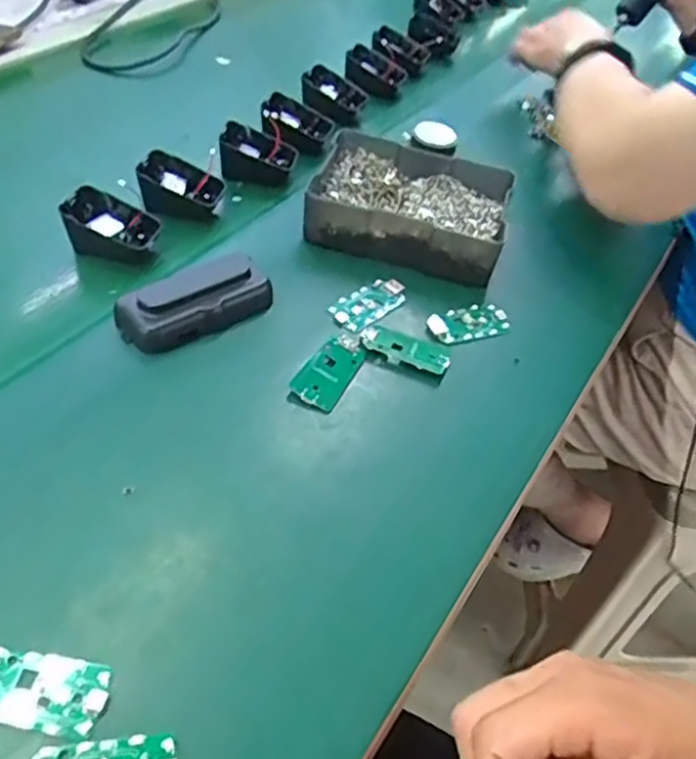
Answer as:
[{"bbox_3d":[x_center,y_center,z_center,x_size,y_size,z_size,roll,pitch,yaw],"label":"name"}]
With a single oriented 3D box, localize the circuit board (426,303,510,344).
[{"bbox_3d":[0.092,-0.045,0.507,0.066,0.011,0.033,-17,50,-20],"label":"circuit board"}]

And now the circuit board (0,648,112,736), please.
[{"bbox_3d":[-0.142,0.138,0.303,0.062,0.006,0.031,9,46,4],"label":"circuit board"}]

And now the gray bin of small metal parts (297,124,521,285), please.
[{"bbox_3d":[0.054,-0.147,0.567,0.158,0.042,0.124,12,46,7],"label":"gray bin of small metal parts"}]

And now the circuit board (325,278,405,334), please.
[{"bbox_3d":[0.017,-0.059,0.510,0.033,0.004,0.065,32,52,24],"label":"circuit board"}]

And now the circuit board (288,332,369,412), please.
[{"bbox_3d":[-0.011,-0.008,0.458,0.030,0.012,0.068,21,48,15],"label":"circuit board"}]

